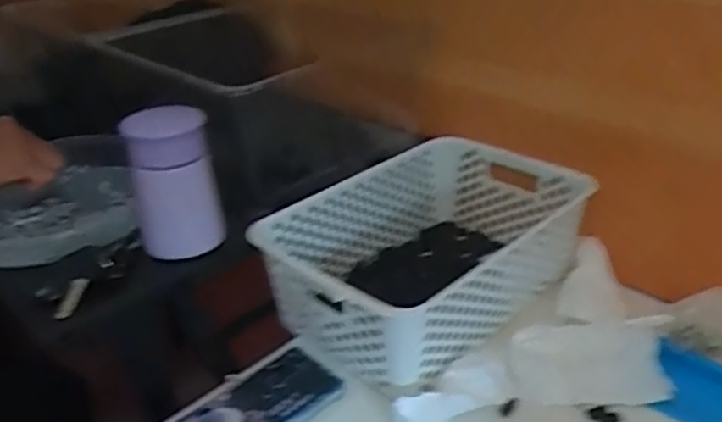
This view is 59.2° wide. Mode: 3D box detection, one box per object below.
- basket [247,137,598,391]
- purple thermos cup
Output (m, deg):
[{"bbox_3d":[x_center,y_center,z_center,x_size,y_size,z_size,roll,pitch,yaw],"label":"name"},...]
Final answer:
[{"bbox_3d":[0.072,0.034,0.642,0.207,0.101,0.307,24,40,39],"label":"basket"},{"bbox_3d":[-0.170,-0.025,0.572,0.070,0.123,0.068,-18,33,-22],"label":"purple thermos cup"}]

